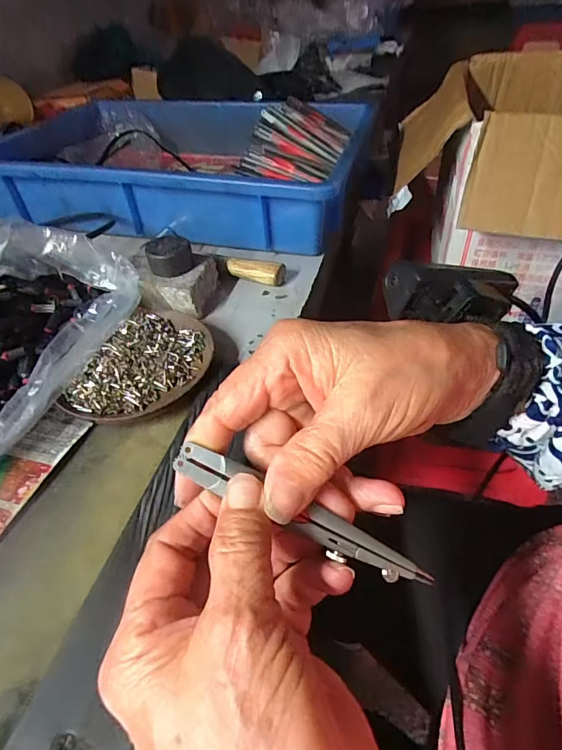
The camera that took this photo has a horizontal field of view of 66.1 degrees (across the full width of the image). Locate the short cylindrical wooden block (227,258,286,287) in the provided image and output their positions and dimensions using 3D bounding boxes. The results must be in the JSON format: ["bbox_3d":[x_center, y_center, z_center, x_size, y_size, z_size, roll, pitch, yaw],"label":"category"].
[{"bbox_3d":[-0.024,-0.097,0.404,0.054,0.019,0.017,10,46,15],"label":"short cylindrical wooden block"}]

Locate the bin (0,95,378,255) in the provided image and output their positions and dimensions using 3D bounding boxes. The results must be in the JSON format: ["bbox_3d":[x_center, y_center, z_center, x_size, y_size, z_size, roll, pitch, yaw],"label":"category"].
[{"bbox_3d":[-0.123,-0.270,0.546,0.442,0.090,0.302,9,45,14],"label":"bin"}]

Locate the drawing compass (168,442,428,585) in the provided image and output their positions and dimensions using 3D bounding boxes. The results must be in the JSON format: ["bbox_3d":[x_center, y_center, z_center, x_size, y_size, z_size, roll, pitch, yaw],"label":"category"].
[{"bbox_3d":[0.007,0.055,0.171,0.108,0.007,0.012,26,53,7],"label":"drawing compass"}]

